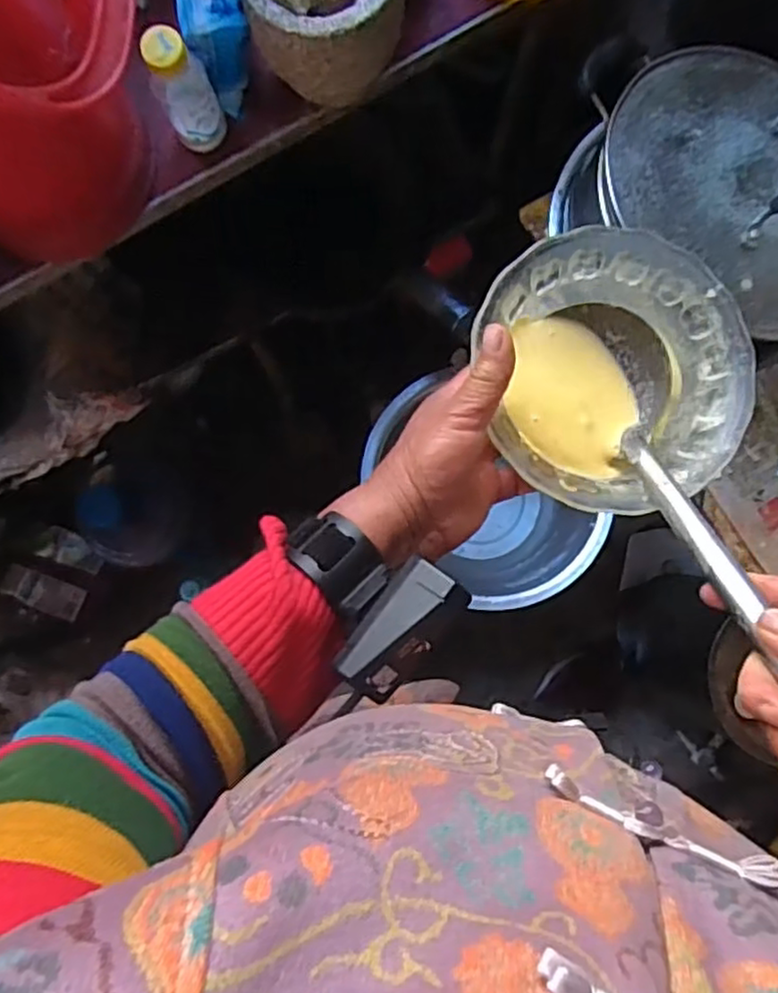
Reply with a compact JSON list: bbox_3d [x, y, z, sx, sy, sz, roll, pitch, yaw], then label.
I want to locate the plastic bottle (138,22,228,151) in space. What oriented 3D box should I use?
[{"bbox_3d":[-0.152,-0.302,0.516,0.040,0.107,0.033,-22,86,-1],"label":"plastic bottle"}]

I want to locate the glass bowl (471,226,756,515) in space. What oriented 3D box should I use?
[{"bbox_3d":[0.133,-0.074,0.405,0.151,0.051,0.157,0,86,1],"label":"glass bowl"}]

